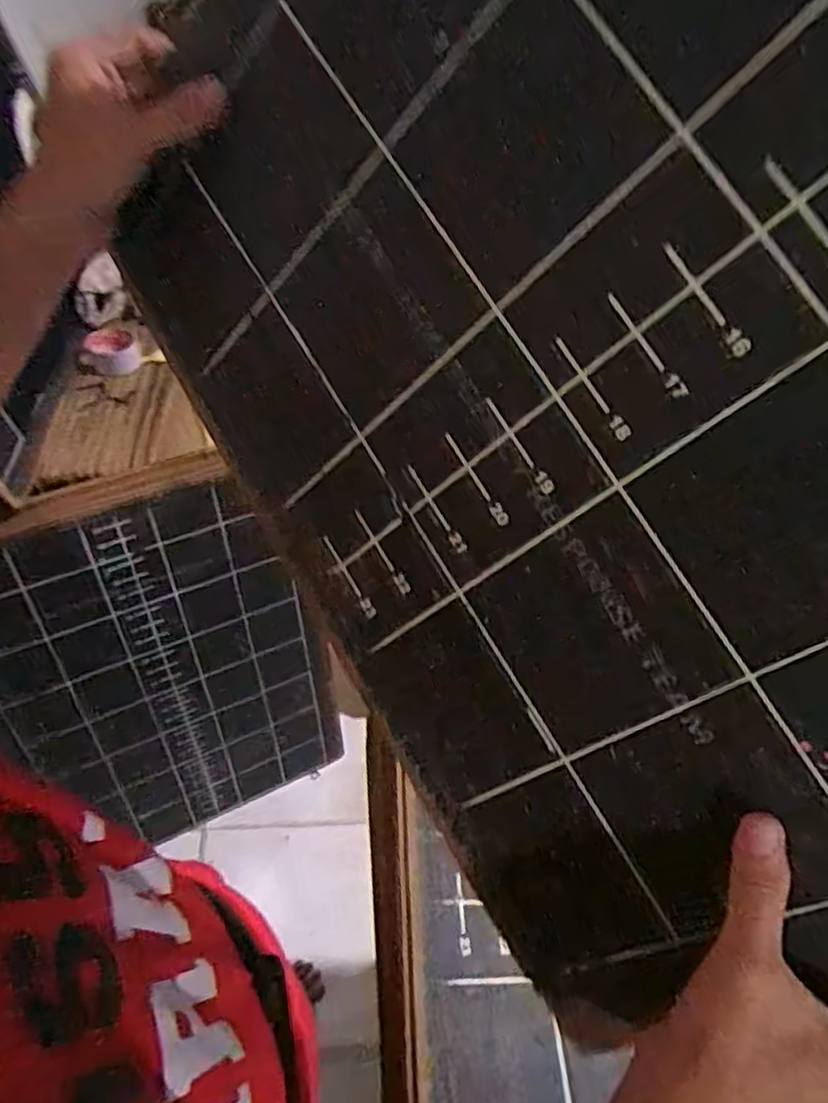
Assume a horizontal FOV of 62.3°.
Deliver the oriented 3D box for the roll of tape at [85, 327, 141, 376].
[{"bbox_3d":[-0.516,-0.339,1.180,0.087,0.058,0.069,-17,53,-20],"label":"roll of tape"}]

